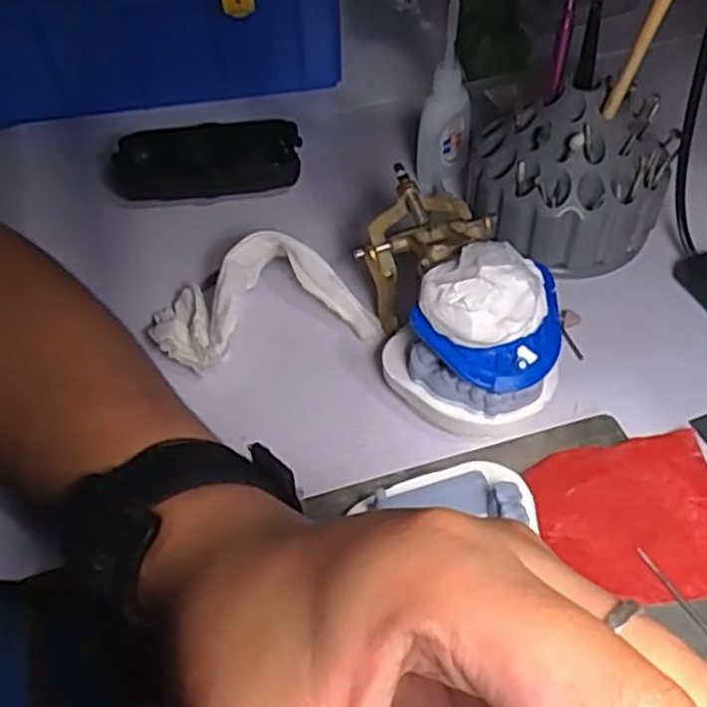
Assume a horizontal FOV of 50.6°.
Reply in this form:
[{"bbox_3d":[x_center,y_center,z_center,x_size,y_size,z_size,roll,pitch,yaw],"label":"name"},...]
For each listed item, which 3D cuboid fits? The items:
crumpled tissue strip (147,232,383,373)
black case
[{"bbox_3d":[-0.050,-0.031,0.385,0.112,0.041,0.070,-15,51,-9],"label":"crumpled tissue strip"},{"bbox_3d":[-0.093,-0.121,0.473,0.118,0.030,0.043,-3,50,1],"label":"black case"}]

